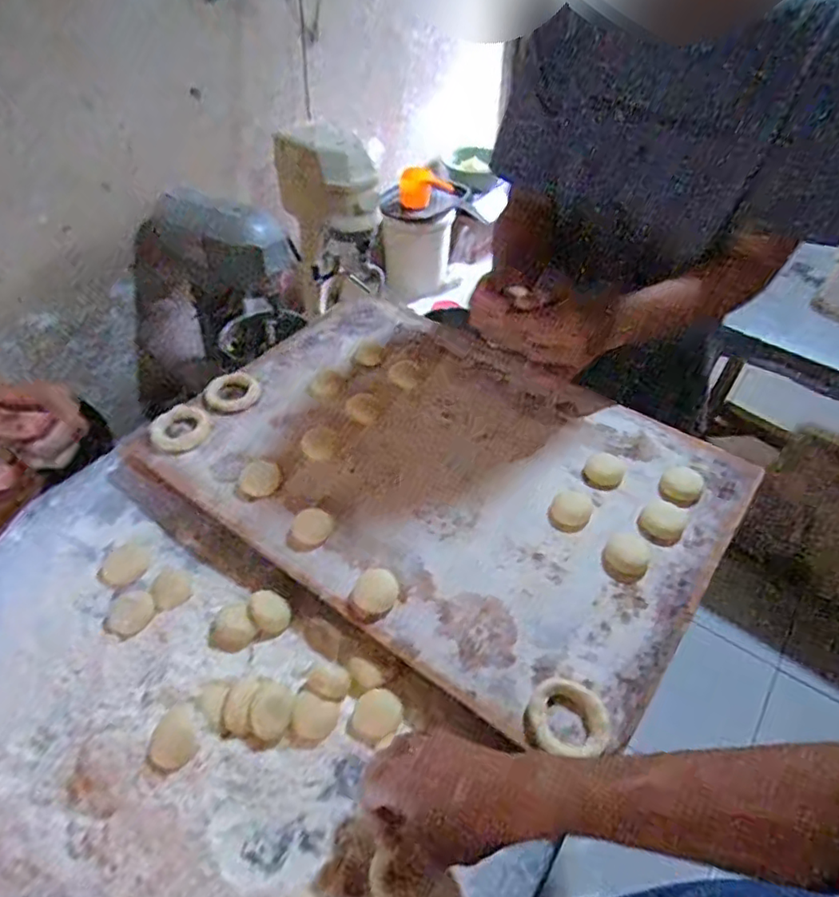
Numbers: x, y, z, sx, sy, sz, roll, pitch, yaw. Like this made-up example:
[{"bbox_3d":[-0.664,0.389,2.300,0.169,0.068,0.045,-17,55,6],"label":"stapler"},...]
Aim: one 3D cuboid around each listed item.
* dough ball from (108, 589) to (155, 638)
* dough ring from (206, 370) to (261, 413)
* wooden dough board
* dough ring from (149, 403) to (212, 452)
[{"bbox_3d":[-0.280,0.157,0.597,0.042,0.015,0.043,-8,46,-9],"label":"dough ball"},{"bbox_3d":[-0.236,-0.073,0.778,0.064,0.012,0.066,1,45,-1],"label":"dough ring"},{"bbox_3d":[0.019,0.011,0.697,0.587,0.026,0.407,29,51,25],"label":"wooden dough board"},{"bbox_3d":[-0.280,-0.026,0.730,0.074,0.017,0.074,13,46,11],"label":"dough ring"}]

